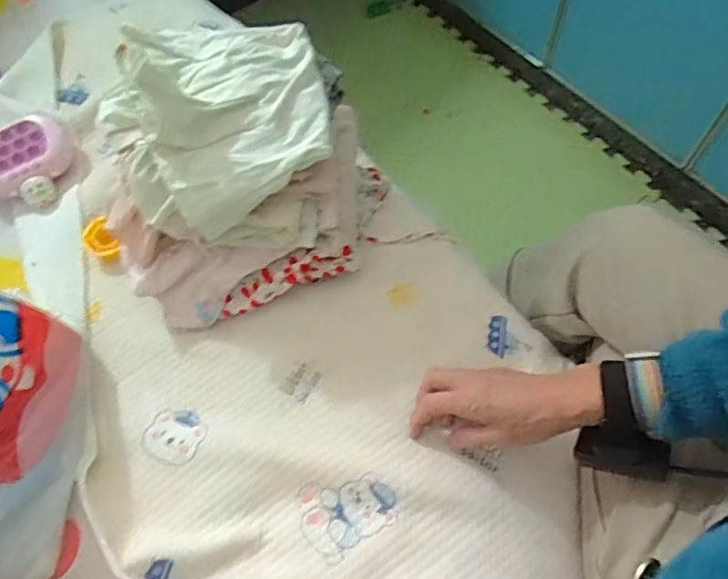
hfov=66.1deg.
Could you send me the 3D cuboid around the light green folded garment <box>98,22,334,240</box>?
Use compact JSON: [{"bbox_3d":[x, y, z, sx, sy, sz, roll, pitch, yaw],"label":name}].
[{"bbox_3d":[-0.139,-0.175,0.540,0.215,0.085,0.194,-28,65,-11],"label":"light green folded garment"}]

